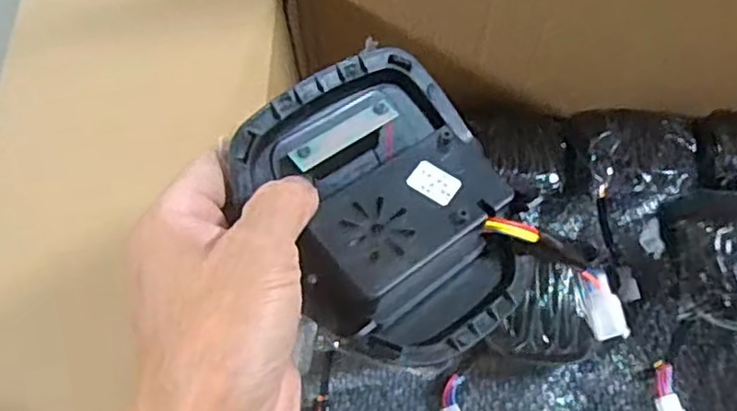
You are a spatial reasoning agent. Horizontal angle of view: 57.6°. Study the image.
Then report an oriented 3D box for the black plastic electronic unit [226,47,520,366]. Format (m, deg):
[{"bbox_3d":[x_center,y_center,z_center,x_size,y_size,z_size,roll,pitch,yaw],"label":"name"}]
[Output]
[{"bbox_3d":[0.014,-0.001,0.301,0.123,0.045,0.132,-34,87,-25],"label":"black plastic electronic unit"}]

